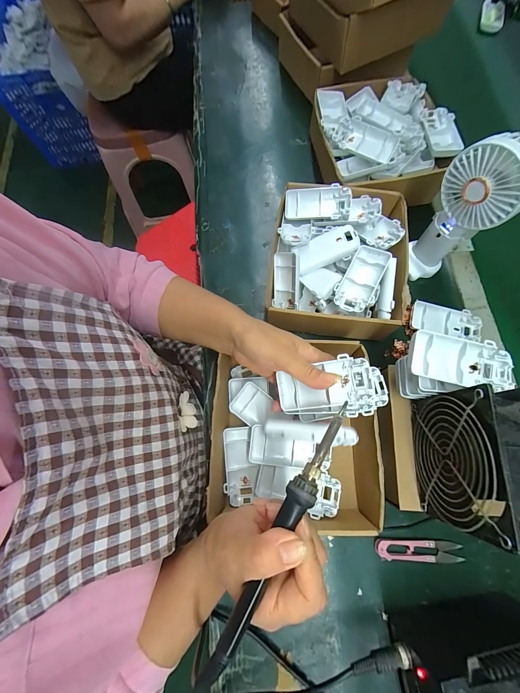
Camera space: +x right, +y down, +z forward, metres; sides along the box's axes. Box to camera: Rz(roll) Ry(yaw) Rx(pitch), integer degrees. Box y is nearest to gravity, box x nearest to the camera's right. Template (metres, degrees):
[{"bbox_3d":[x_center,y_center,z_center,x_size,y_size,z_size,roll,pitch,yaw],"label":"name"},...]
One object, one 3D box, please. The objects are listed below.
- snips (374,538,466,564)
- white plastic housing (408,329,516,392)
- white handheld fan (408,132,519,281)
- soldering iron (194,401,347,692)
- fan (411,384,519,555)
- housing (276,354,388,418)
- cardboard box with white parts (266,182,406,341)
[{"bbox_3d":[0.191,0.245,0.326,0.103,0.010,0.023,3,74,2],"label":"snips"},{"bbox_3d":[0.198,0.016,0.269,0.107,0.022,0.045,9,74,4],"label":"white plastic housing"},{"bbox_3d":[0.247,-0.160,0.347,0.087,0.185,0.050,38,78,11],"label":"white handheld fan"},{"bbox_3d":[0.015,0.135,0.196,0.018,0.013,0.208,29,76,9],"label":"soldering iron"},{"bbox_3d":[0.196,0.104,0.254,0.046,0.114,0.117,7,74,3],"label":"fan"},{"bbox_3d":[0.073,0.045,0.284,0.106,0.032,0.056,-11,73,13],"label":"housing"},{"bbox_3d":[0.108,-0.121,0.399,0.178,0.078,0.232,8,74,4],"label":"cardboard box with white parts"}]

